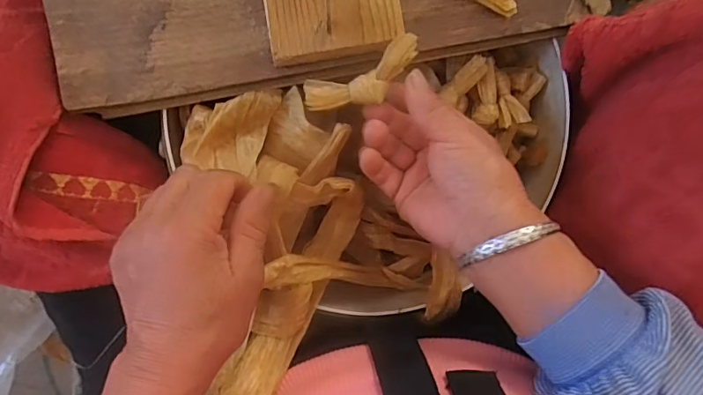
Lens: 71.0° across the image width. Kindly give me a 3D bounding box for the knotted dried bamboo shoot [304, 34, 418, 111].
[{"bbox_3d":[0.009,-0.078,0.329,0.082,0.015,0.031,-29,93,-4],"label":"knotted dried bamboo shoot"}]

